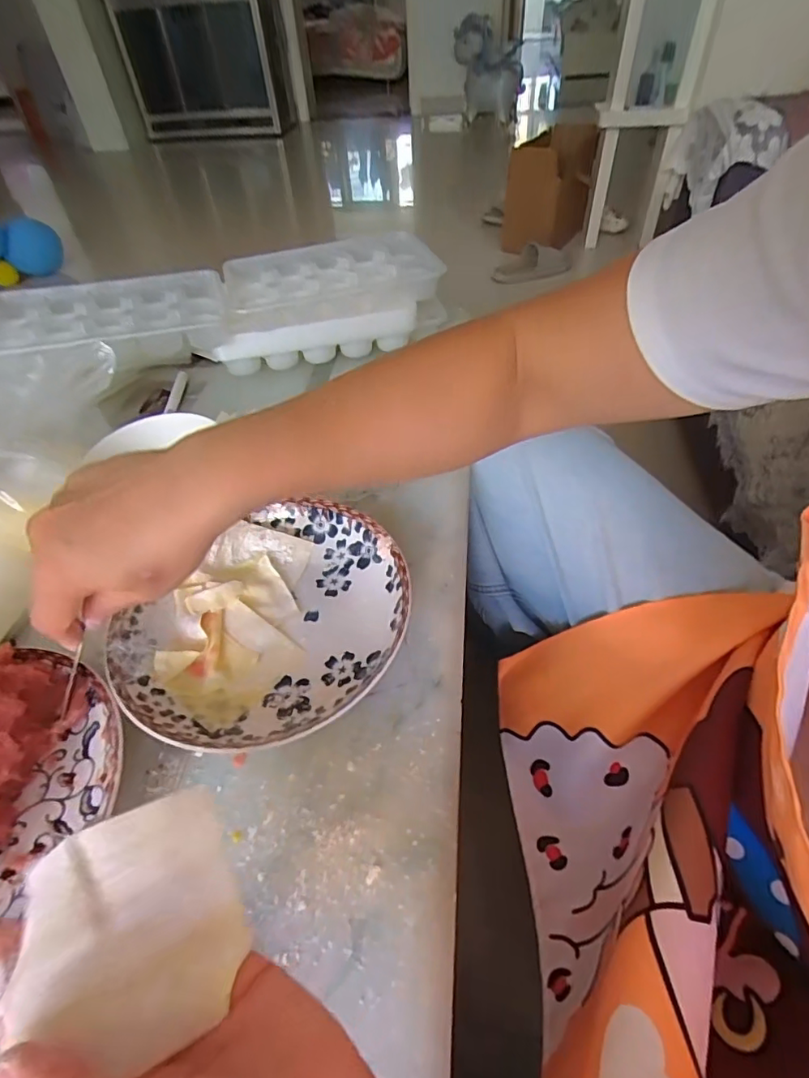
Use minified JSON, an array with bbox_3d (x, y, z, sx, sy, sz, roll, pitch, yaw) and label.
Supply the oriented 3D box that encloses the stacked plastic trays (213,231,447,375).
[{"bbox_3d":[-0.086,-0.262,0.576,0.241,0.078,0.133,-14,48,-9],"label":"stacked plastic trays"}]

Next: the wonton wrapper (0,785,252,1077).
[{"bbox_3d":[-0.101,0.146,0.197,0.072,0.009,0.077,-11,65,-34],"label":"wonton wrapper"}]

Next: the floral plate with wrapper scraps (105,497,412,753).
[{"bbox_3d":[-0.093,0.053,0.363,0.191,0.036,0.194,22,52,22],"label":"floral plate with wrapper scraps"}]

